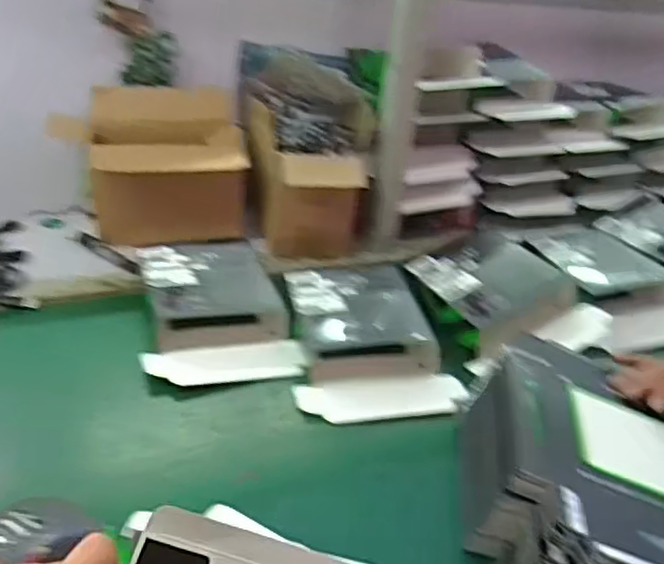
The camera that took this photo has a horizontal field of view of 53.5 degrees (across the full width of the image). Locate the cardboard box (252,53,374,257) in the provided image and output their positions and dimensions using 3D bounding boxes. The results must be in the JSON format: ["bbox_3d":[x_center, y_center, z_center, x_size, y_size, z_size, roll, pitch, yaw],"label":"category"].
[{"bbox_3d":[-0.039,-0.192,1.057,0.181,0.255,0.239,1,29,-8],"label":"cardboard box"}]

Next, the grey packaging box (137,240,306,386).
[{"bbox_3d":[-0.150,0.031,0.854,0.184,0.066,0.242,-4,31,-18],"label":"grey packaging box"}]

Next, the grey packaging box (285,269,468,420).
[{"bbox_3d":[0.041,0.066,0.827,0.192,0.068,0.246,-2,30,-14],"label":"grey packaging box"}]

